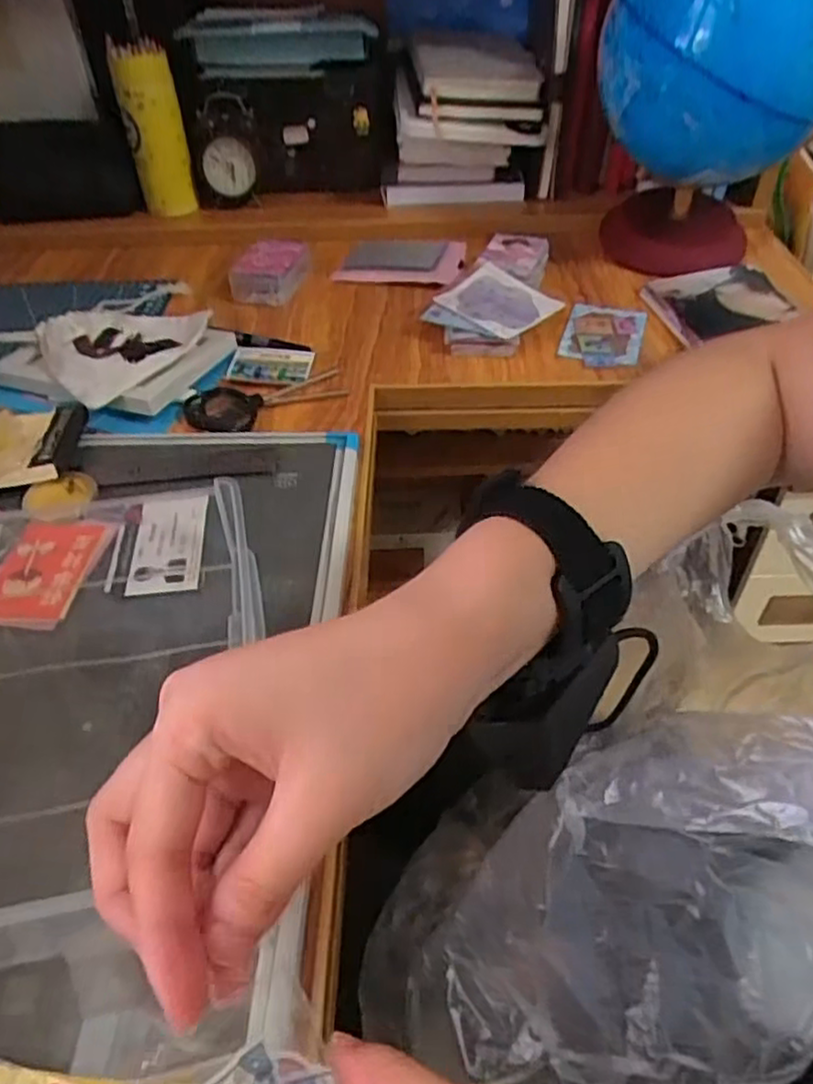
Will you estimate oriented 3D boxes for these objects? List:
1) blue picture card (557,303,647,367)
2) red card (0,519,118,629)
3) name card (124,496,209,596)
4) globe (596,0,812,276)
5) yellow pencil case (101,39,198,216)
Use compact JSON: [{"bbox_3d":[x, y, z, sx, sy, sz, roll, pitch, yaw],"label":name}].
[{"bbox_3d":[0.185,-0.196,0.661,0.070,0.005,0.116,13,47,14],"label":"blue picture card"},{"bbox_3d":[-0.221,0.016,0.432,0.060,0.004,0.085,2,43,4],"label":"red card"},{"bbox_3d":[-0.151,0.001,0.447,0.044,0.009,0.082,-8,44,-4],"label":"name card"},{"bbox_3d":[0.301,-0.418,0.674,0.214,0.301,0.182,17,46,20],"label":"globe"},{"bbox_3d":[-0.287,-0.468,0.807,0.064,0.171,0.051,-14,44,-12],"label":"yellow pencil case"}]

